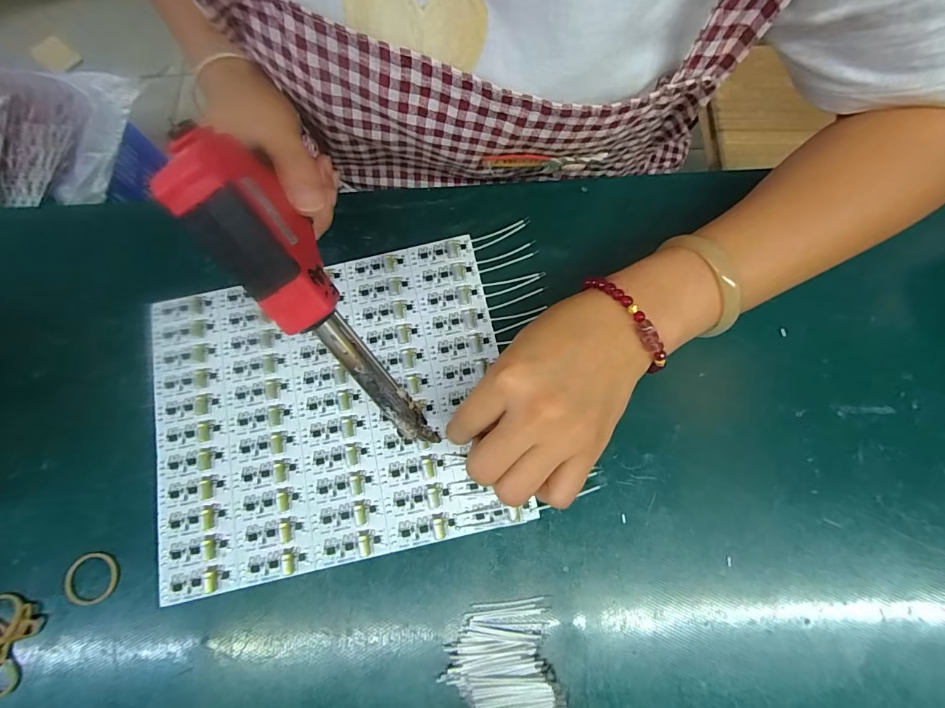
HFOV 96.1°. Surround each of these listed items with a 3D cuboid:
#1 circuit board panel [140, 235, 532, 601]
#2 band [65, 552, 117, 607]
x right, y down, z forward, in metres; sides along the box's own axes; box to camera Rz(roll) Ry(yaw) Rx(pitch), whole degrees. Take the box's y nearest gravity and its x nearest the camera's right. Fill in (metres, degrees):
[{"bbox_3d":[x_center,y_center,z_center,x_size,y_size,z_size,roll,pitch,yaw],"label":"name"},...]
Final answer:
[{"bbox_3d":[-0.095,0.034,0.281,0.228,0.006,0.197,-13,75,-2],"label":"circuit board panel"},{"bbox_3d":[-0.232,0.136,0.257,0.029,0.004,0.029,0,75,2],"label":"band"}]

